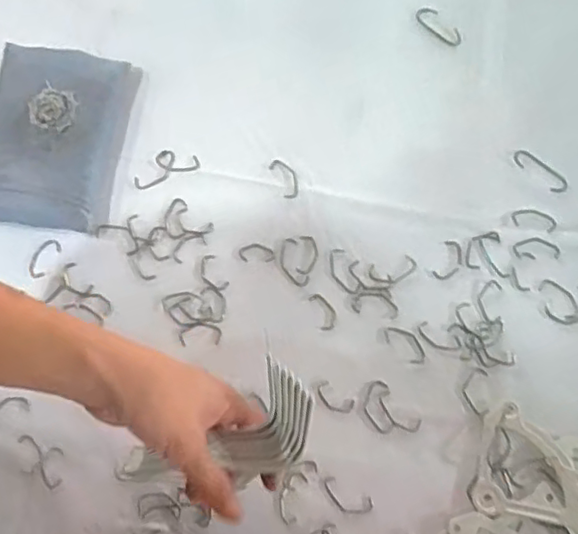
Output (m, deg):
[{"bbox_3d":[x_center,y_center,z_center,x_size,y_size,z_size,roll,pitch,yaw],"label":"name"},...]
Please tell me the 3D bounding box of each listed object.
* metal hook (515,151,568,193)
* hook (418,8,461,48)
[{"bbox_3d":[0.232,-0.089,0.565,0.055,0.004,0.020,40,79,9],"label":"metal hook"},{"bbox_3d":[0.146,-0.233,0.595,0.019,0.005,0.051,-42,80,-10],"label":"hook"}]

